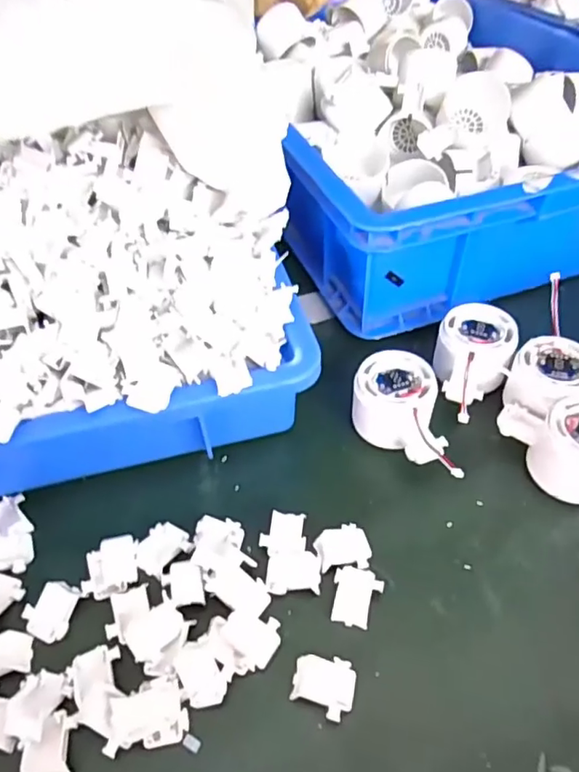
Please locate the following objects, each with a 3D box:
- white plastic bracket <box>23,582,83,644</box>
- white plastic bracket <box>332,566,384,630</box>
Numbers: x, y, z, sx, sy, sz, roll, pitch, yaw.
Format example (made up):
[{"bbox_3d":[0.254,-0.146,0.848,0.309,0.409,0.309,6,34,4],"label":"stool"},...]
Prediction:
[{"bbox_3d":[-0.146,0.136,0.339,0.028,0.008,0.033,6,49,8],"label":"white plastic bracket"},{"bbox_3d":[0.041,0.128,0.340,0.028,0.007,0.034,6,49,8],"label":"white plastic bracket"}]

